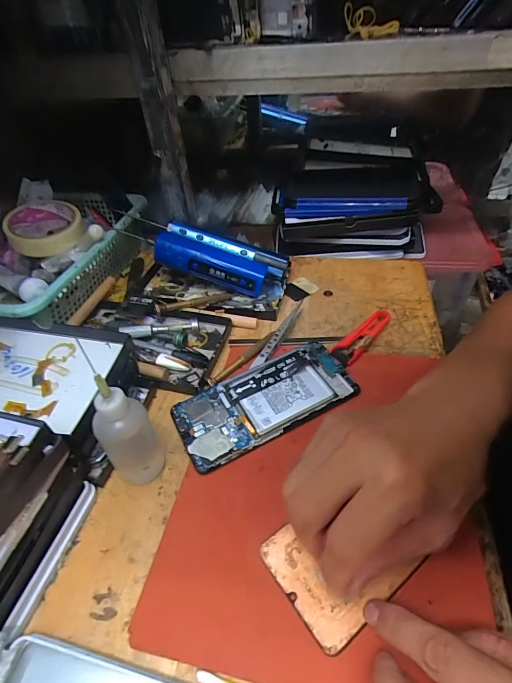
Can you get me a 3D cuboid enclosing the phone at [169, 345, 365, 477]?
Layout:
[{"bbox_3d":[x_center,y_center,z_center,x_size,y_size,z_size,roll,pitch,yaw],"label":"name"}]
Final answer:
[{"bbox_3d":[0.009,0.050,0.321,0.153,0.015,0.068,-21,47,-18],"label":"phone"}]

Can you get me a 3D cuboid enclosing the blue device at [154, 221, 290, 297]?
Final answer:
[{"bbox_3d":[-0.040,-0.099,0.450,0.155,0.033,0.069,14,44,-5],"label":"blue device"}]

